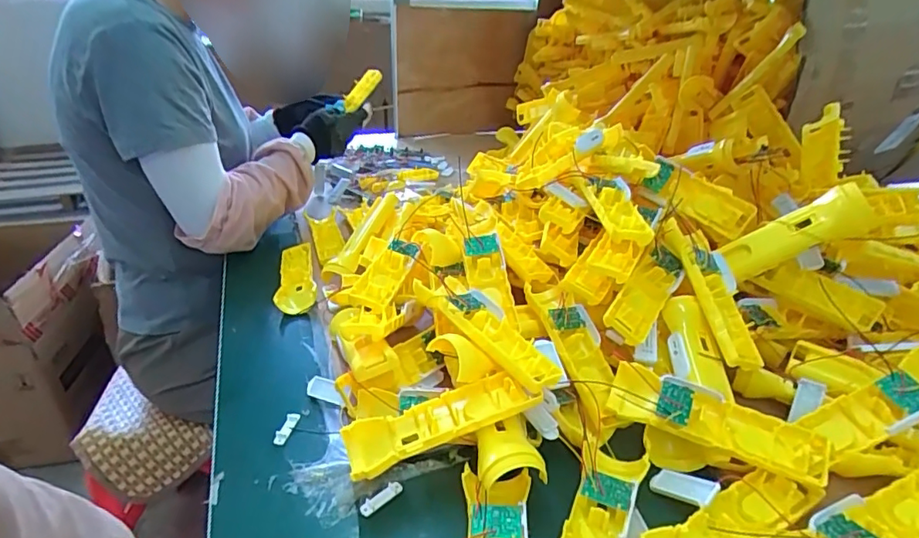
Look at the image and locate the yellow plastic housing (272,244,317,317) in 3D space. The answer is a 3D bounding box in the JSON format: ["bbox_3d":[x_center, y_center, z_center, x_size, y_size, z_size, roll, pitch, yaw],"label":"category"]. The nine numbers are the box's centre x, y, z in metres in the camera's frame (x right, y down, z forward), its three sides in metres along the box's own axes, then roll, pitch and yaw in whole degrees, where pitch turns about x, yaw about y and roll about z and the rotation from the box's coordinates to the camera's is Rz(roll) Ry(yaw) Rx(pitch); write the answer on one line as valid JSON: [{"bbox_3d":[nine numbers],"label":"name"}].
[{"bbox_3d":[-0.218,0.014,0.715,0.049,0.030,0.153,-7,29,-14],"label":"yellow plastic housing"}]

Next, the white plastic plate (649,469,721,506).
[{"bbox_3d":[0.174,0.169,0.419,0.022,0.004,0.053,-44,17,-26],"label":"white plastic plate"}]

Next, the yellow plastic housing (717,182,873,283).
[{"bbox_3d":[0.322,-0.028,0.515,0.128,0.048,0.030,-32,6,37],"label":"yellow plastic housing"}]

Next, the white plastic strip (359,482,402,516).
[{"bbox_3d":[-0.062,0.184,0.429,0.040,0.007,0.011,-24,36,-38],"label":"white plastic strip"}]

